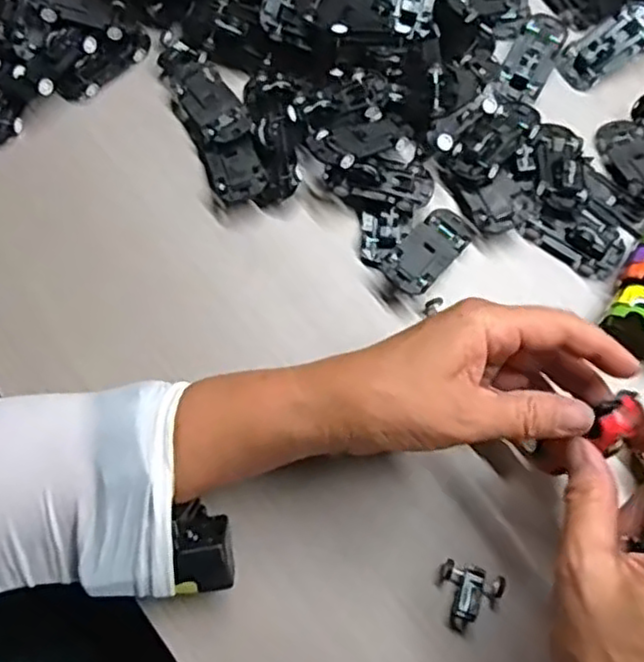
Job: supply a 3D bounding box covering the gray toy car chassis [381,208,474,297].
[{"bbox_3d":[0.064,-0.048,0.414,0.029,0.014,0.064,40,77,9],"label":"gray toy car chassis"}]

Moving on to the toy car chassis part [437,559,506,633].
[{"bbox_3d":[0.076,0.139,0.364,0.033,0.008,0.033,18,75,3],"label":"toy car chassis part"}]

